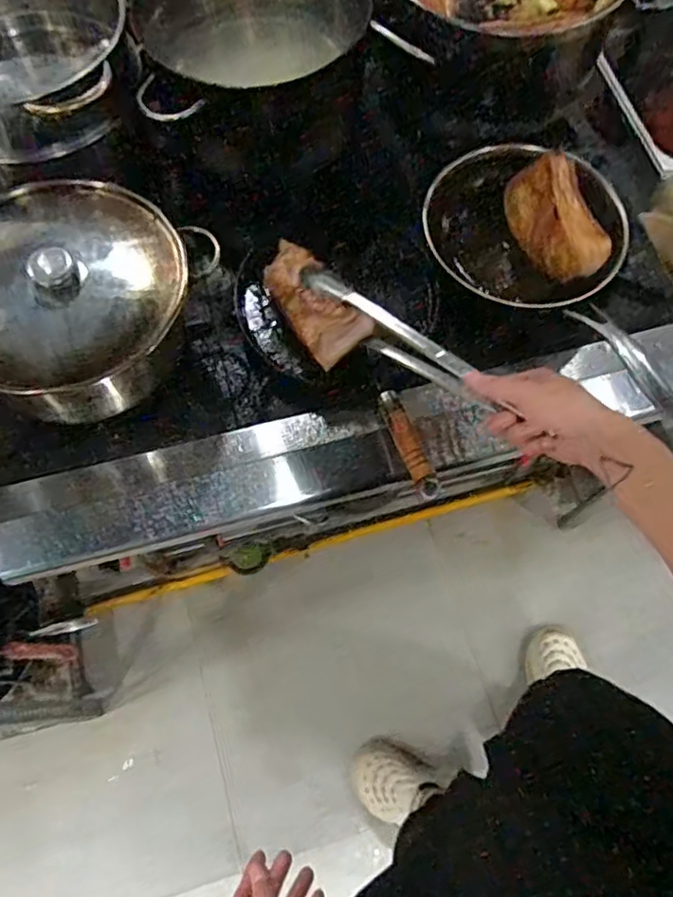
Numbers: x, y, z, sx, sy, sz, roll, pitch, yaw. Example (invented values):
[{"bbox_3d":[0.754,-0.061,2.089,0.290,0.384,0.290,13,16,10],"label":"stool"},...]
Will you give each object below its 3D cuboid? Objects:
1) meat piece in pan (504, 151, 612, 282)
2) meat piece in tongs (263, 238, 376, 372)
[{"bbox_3d":[0.265,-0.278,0.767,0.074,0.060,0.162,-13,69,-5],"label":"meat piece in pan"},{"bbox_3d":[-0.033,-0.174,0.723,0.068,0.044,0.163,-33,72,-12],"label":"meat piece in tongs"}]

